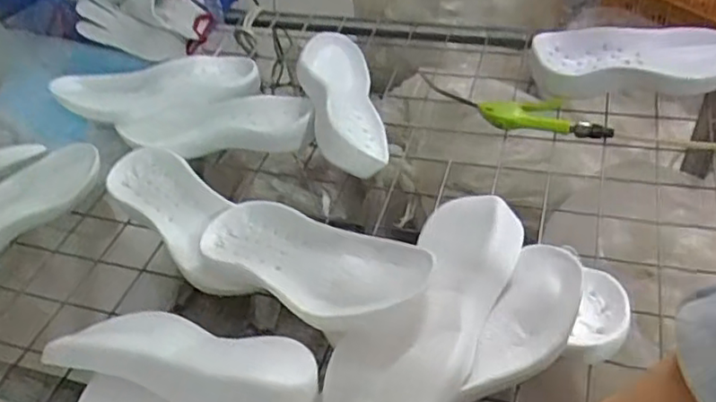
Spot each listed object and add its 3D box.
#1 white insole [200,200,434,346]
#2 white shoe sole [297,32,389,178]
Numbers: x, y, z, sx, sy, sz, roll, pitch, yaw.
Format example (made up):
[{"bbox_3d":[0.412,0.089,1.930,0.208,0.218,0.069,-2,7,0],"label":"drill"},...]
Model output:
[{"bbox_3d":[-0.050,0.056,0.658,0.293,0.070,0.117,30,55,32],"label":"white insole"},{"bbox_3d":[-0.026,-0.144,0.913,0.114,0.059,0.307,19,39,-26],"label":"white shoe sole"}]

